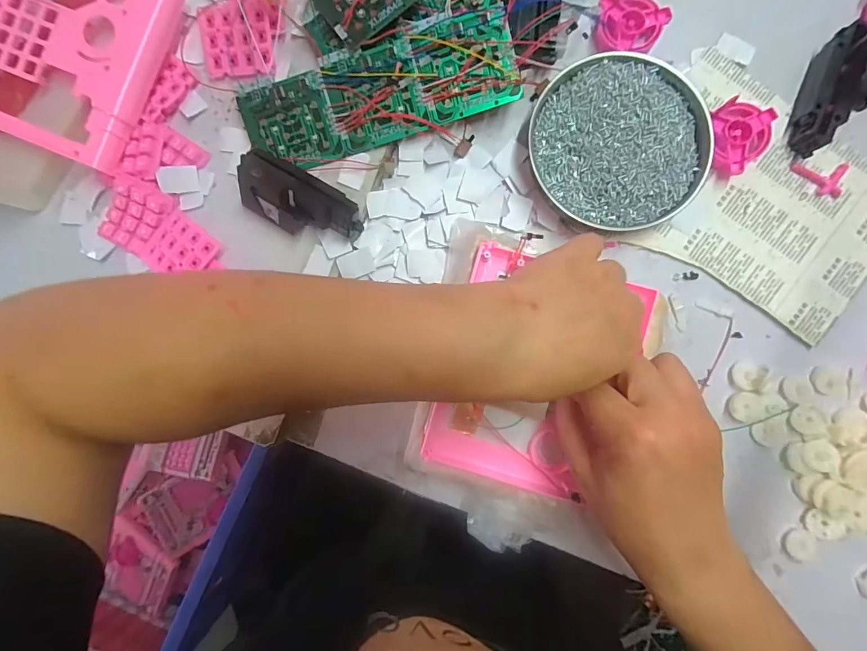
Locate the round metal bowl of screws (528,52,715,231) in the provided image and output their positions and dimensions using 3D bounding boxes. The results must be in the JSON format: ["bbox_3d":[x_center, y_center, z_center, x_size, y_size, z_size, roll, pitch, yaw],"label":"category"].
[{"bbox_3d":[0.145,-0.142,0.329,0.131,0.022,0.127,0,89,3],"label":"round metal bowl of screws"}]

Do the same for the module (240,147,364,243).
[{"bbox_3d":[-0.104,-0.094,0.322,0.100,0.023,0.045,24,124,-2],"label":"module"}]

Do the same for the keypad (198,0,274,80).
[{"bbox_3d":[-0.159,-0.231,0.336,0.059,0.005,0.052,1,108,7],"label":"keypad"}]

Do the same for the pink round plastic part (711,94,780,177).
[{"bbox_3d":[0.238,-0.149,0.325,0.049,0.018,0.048,0,89,3],"label":"pink round plastic part"}]

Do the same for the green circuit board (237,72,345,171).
[{"bbox_3d":[-0.115,-0.161,0.335,0.072,0.008,0.065,-9,102,5],"label":"green circuit board"}]

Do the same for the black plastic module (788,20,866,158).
[{"bbox_3d":[0.309,-0.179,0.315,0.041,0.036,0.097,24,90,3],"label":"black plastic module"}]

